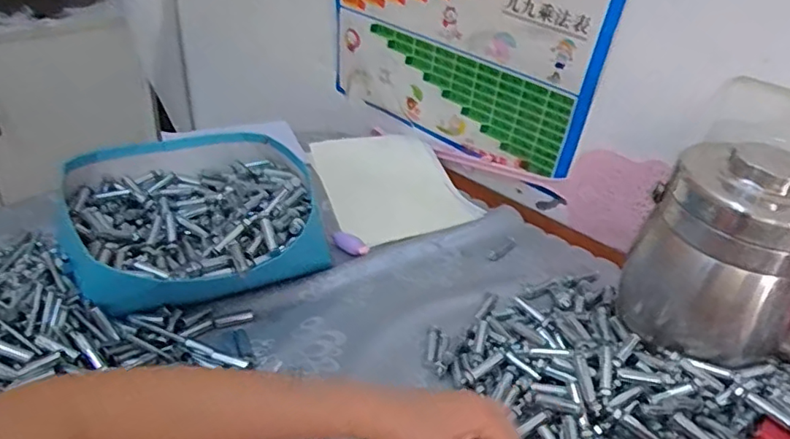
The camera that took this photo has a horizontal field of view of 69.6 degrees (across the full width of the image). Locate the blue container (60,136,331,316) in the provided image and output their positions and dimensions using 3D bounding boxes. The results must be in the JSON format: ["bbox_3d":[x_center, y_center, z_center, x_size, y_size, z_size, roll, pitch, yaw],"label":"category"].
[{"bbox_3d":[-0.232,0.001,0.673,0.273,0.084,0.287,-15,40,-29],"label":"blue container"}]

